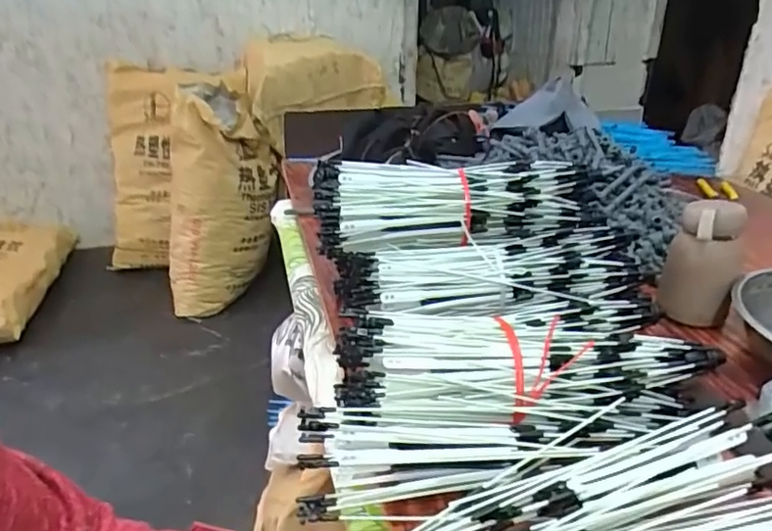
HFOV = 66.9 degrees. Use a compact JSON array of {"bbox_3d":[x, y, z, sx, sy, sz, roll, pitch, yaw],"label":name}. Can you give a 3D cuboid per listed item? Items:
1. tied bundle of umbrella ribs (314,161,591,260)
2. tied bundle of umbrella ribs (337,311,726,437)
[{"bbox_3d":[0.074,-0.072,0.671,0.307,0.080,0.091,-1,25,-3],"label":"tied bundle of umbrella ribs"},{"bbox_3d":[0.119,0.088,0.521,0.321,0.064,0.123,2,25,3],"label":"tied bundle of umbrella ribs"}]

